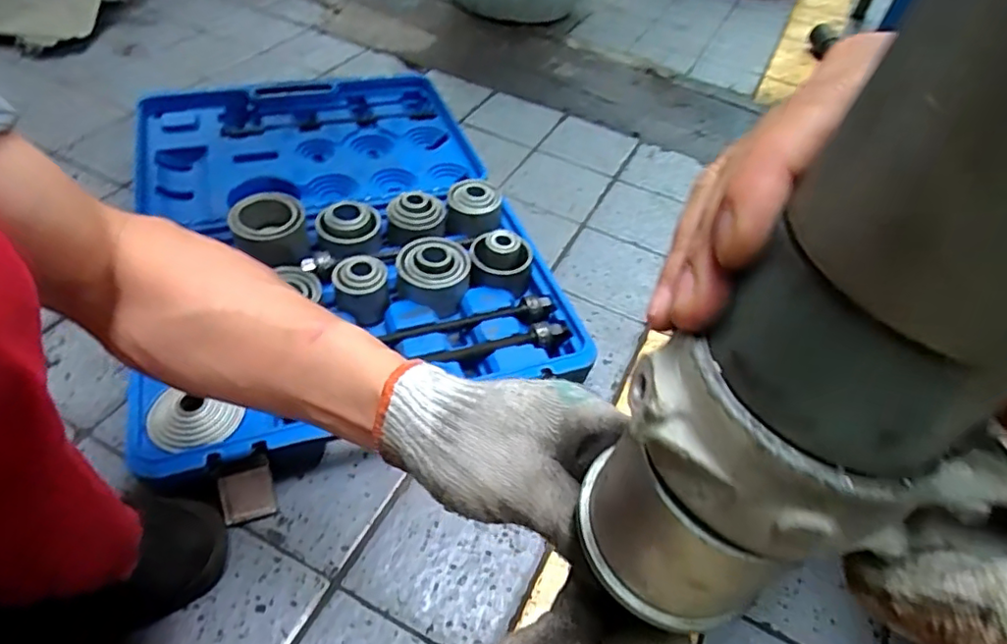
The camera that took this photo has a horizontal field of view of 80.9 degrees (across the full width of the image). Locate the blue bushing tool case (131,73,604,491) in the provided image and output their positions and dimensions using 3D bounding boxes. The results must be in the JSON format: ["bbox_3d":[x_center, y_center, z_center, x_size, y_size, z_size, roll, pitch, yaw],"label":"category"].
[{"bbox_3d":[-0.241,-0.161,0.825,0.478,0.096,0.743,-13,51,-18],"label":"blue bushing tool case"}]

